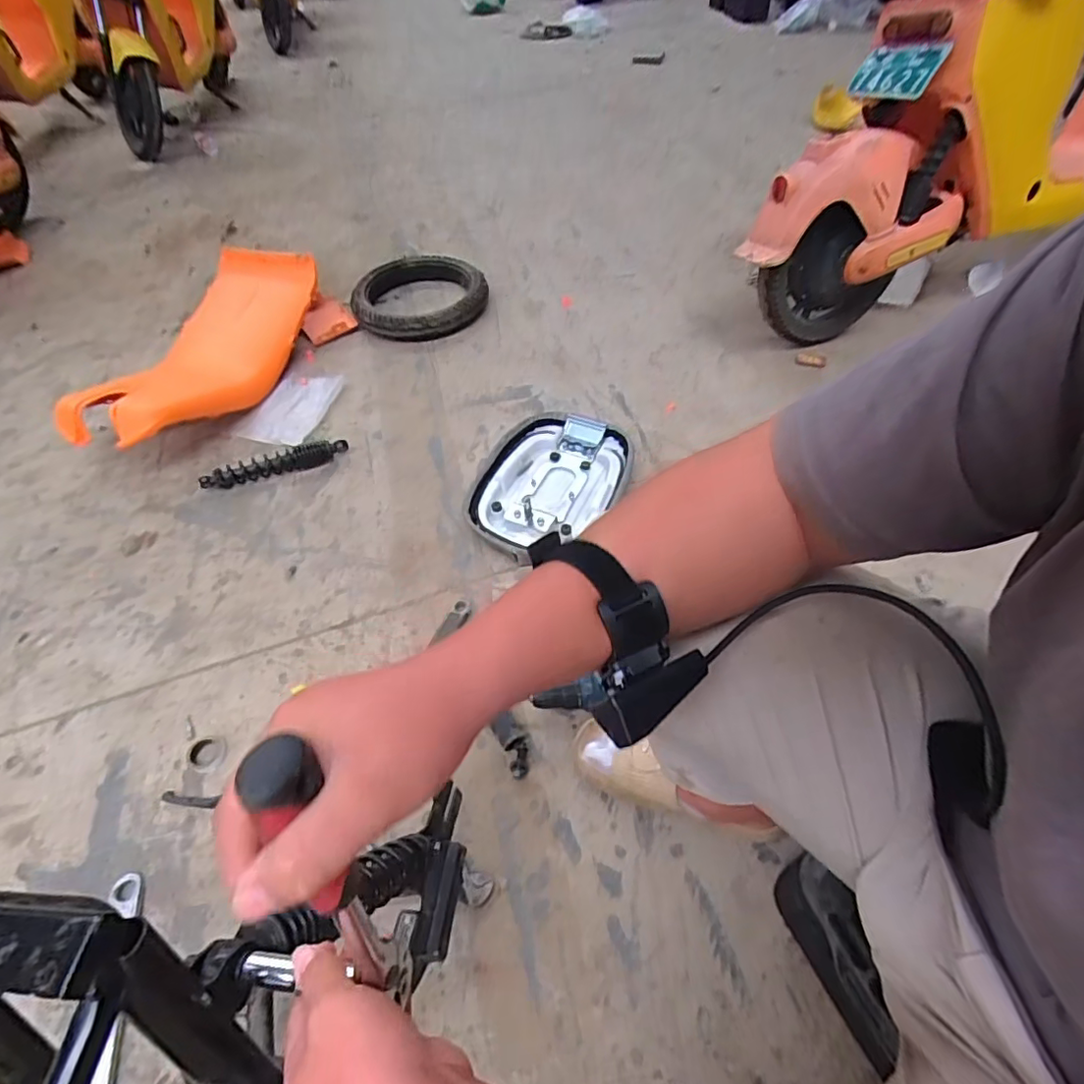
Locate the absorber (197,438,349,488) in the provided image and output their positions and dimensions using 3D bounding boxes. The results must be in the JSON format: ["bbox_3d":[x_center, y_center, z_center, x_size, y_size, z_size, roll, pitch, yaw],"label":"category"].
[{"bbox_3d":[-0.541,-0.161,1.141,0.278,0.038,0.046,-17,54,-12],"label":"absorber"}]

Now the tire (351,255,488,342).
[{"bbox_3d":[-0.329,-0.676,1.513,0.346,0.082,0.345,-10,53,-7],"label":"tire"}]

